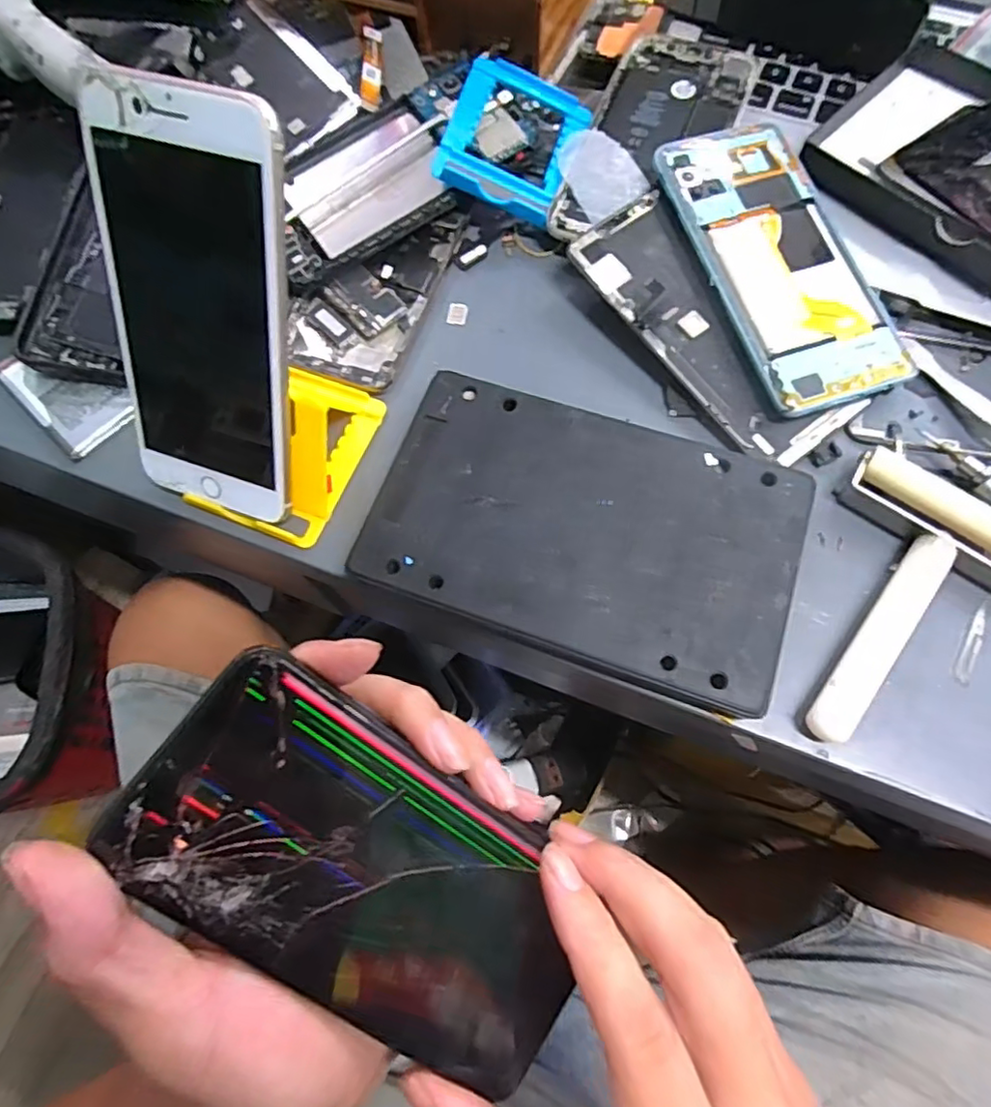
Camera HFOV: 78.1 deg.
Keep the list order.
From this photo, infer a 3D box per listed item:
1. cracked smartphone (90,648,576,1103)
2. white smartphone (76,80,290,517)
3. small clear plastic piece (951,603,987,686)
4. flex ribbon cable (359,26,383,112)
[{"bbox_3d":[-0.036,0.100,0.189,0.148,0.006,0.073,40,75,-12],"label":"cracked smartphone"},{"bbox_3d":[-0.114,-0.087,0.237,0.074,0.151,0.009,20,35,11],"label":"white smartphone"},{"bbox_3d":[0.197,0.037,0.251,0.007,0.004,0.037,29,73,12],"label":"small clear plastic piece"},{"bbox_3d":[-0.069,-0.272,0.342,0.011,0.012,0.054,0,69,2],"label":"flex ribbon cable"}]

